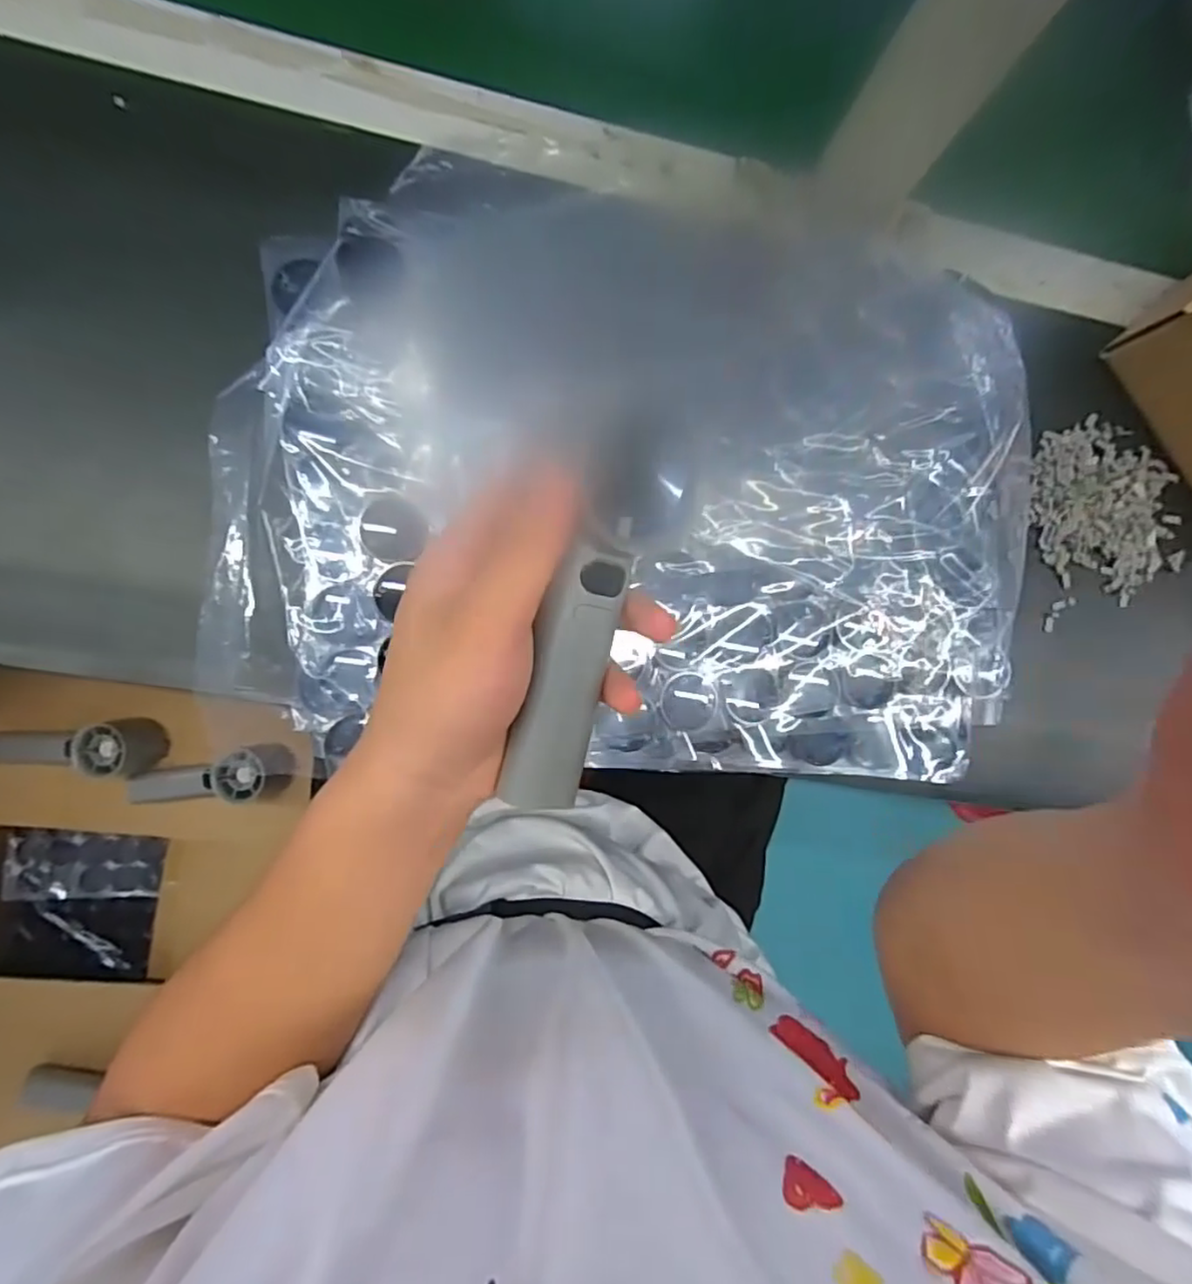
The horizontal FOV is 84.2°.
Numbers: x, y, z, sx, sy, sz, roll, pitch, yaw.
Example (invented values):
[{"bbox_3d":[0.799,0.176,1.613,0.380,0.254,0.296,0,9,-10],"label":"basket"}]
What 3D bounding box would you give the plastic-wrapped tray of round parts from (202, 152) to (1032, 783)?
[{"bbox_3d":[0.032,-0.087,0.341,0.395,0.040,0.293,5,86,-8],"label":"plastic-wrapped tray of round parts"}]

